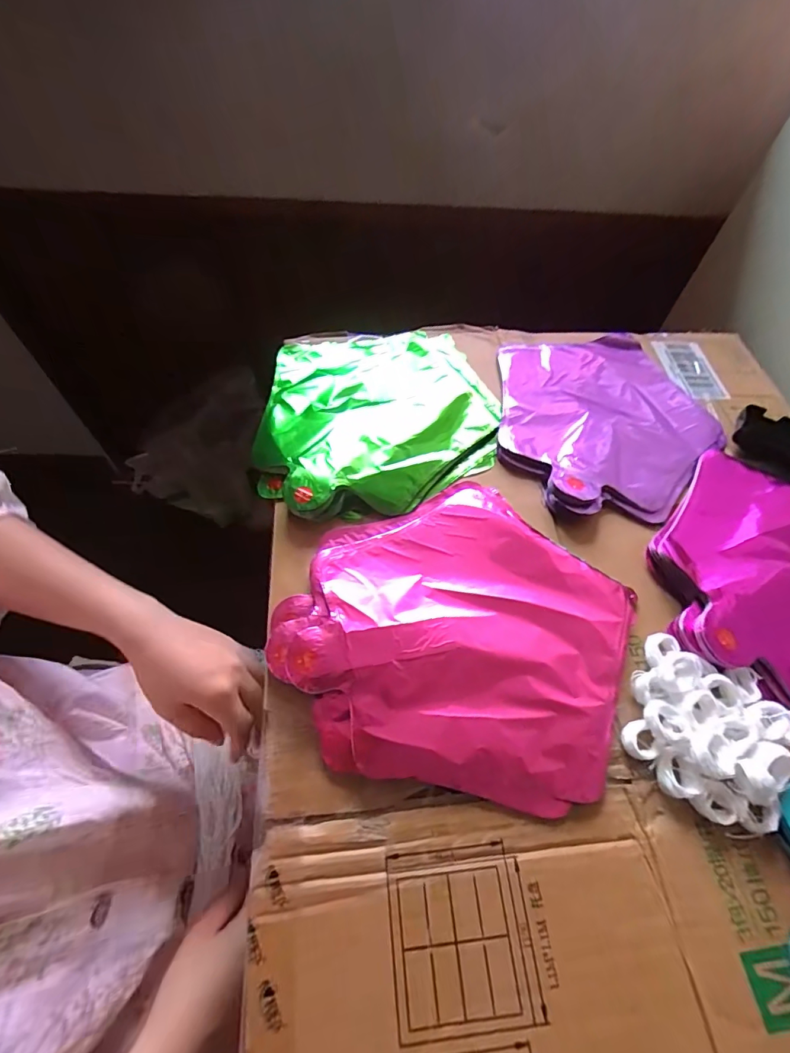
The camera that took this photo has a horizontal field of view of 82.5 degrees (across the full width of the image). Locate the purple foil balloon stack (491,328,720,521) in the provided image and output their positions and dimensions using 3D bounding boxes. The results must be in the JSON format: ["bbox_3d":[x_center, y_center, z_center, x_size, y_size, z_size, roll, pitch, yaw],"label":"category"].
[{"bbox_3d":[0.224,-0.120,0.469,0.231,0.022,0.249,2,59,-3],"label":"purple foil balloon stack"}]

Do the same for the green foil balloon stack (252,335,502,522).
[{"bbox_3d":[-0.017,-0.120,0.453,0.234,0.018,0.245,-4,59,-6],"label":"green foil balloon stack"}]

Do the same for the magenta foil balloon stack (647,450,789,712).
[{"bbox_3d":[0.348,0.044,0.383,0.240,0.030,0.233,23,60,10],"label":"magenta foil balloon stack"}]

